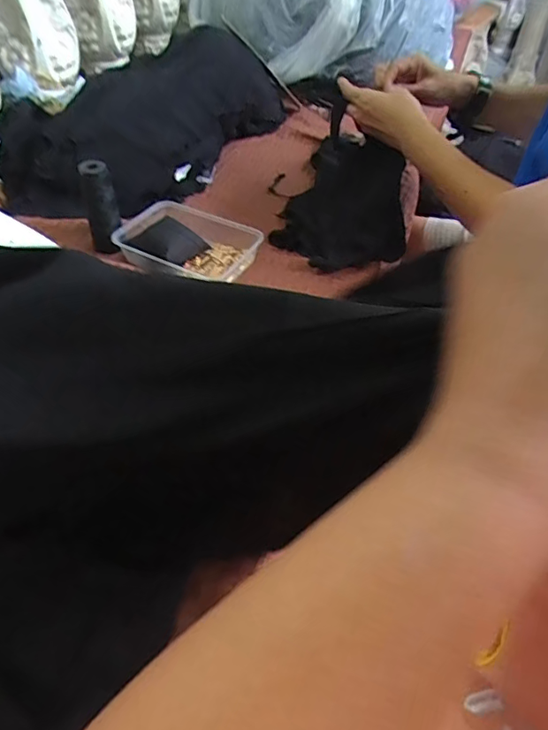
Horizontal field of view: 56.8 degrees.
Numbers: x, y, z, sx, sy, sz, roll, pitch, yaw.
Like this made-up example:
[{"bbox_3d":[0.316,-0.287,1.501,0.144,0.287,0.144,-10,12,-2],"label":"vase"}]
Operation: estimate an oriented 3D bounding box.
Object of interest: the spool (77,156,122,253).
[{"bbox_3d":[-0.225,-0.206,0.655,0.039,0.102,0.041,-15,49,-15],"label":"spool"}]

